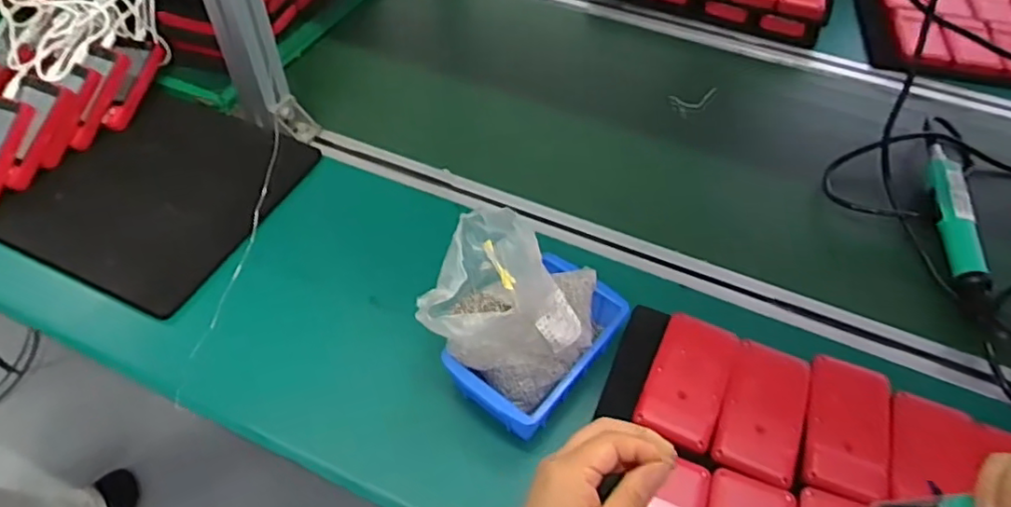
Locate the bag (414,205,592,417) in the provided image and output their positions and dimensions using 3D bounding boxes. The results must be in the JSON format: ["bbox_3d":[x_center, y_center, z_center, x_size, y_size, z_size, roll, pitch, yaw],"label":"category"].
[{"bbox_3d":[0.008,0.029,0.493,0.129,0.139,0.120,11,51,7],"label":"bag"}]

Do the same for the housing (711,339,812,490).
[{"bbox_3d":[0.209,0.125,0.511,0.061,0.014,0.113,20,53,14],"label":"housing"}]

